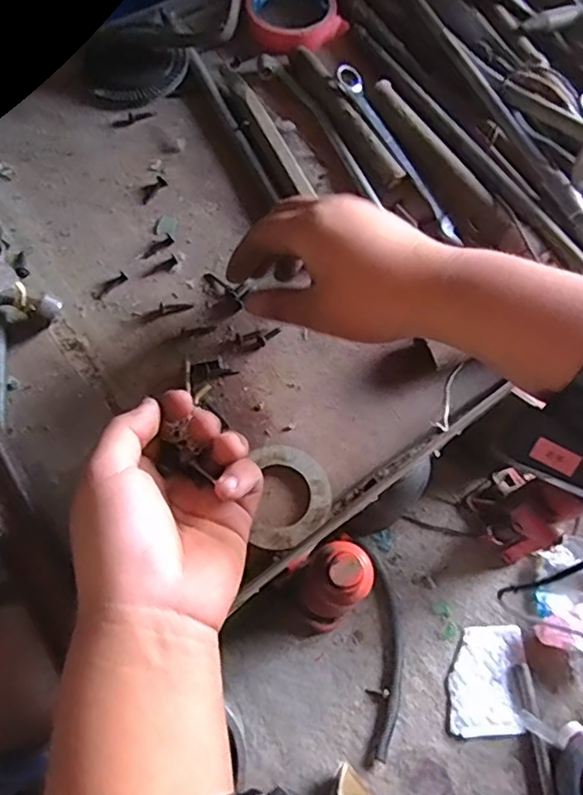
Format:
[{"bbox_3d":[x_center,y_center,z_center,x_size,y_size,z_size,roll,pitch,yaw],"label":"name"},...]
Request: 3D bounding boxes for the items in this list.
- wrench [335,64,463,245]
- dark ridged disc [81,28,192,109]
[{"bbox_3d":[0.094,-0.215,0.508,0.021,0.009,0.199,-24,73,-15],"label":"wrench"},{"bbox_3d":[-0.145,-0.305,0.537,0.090,0.019,0.076,-34,70,-13],"label":"dark ridged disc"}]

